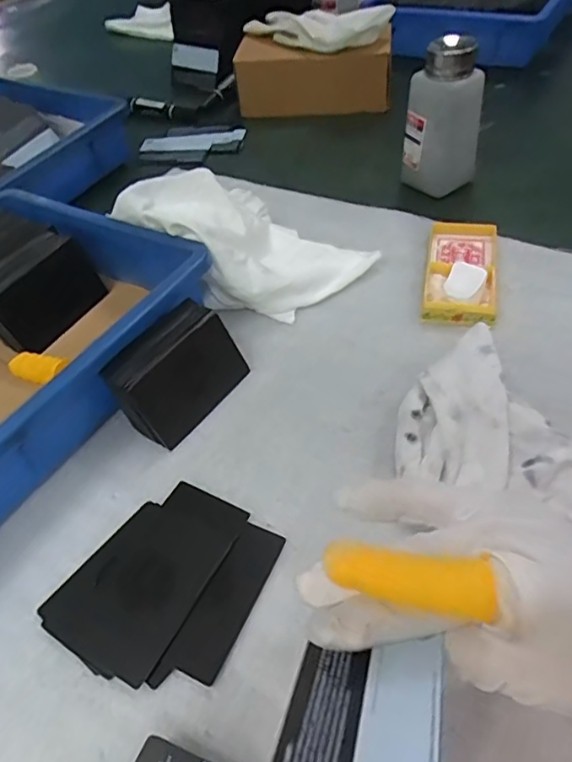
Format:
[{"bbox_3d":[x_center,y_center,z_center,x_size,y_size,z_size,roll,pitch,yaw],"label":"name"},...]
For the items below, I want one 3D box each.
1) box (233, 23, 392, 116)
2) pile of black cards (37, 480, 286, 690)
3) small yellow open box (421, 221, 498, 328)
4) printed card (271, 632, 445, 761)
[{"bbox_3d":[0.034,-0.377,0.697,0.185,0.072,0.068,6,49,12],"label":"box"},{"bbox_3d":[-0.067,0.109,0.314,0.099,0.005,0.107,20,53,23],"label":"pile of black cards"},{"bbox_3d":[0.142,-0.091,0.459,0.053,0.022,0.113,7,49,13],"label":"small yellow open box"},{"bbox_3d":[0.022,0.114,0.182,0.053,0.004,0.069,-12,19,22],"label":"printed card"}]

